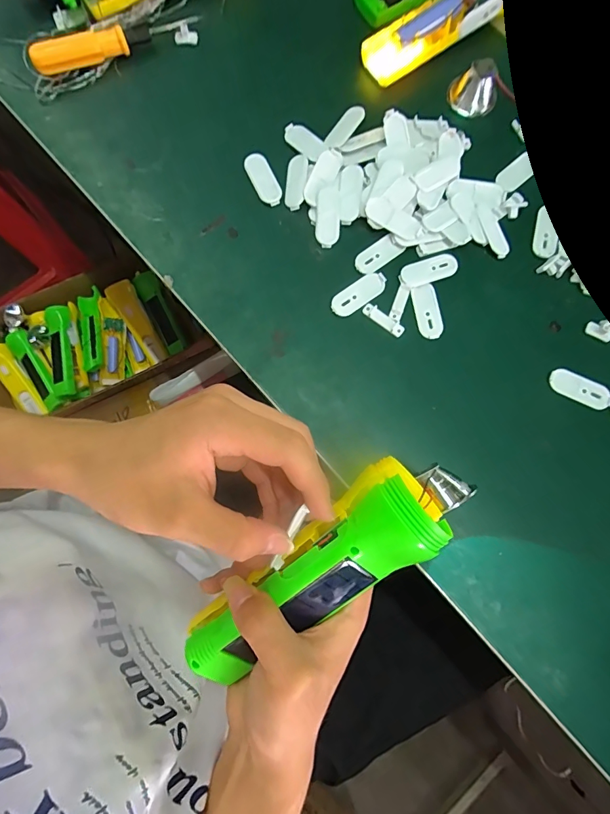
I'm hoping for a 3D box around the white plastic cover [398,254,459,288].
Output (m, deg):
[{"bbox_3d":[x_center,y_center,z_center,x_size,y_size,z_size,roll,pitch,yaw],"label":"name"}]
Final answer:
[{"bbox_3d":[0.102,-0.113,0.338,0.049,0.004,0.021,-17,80,-4],"label":"white plastic cover"}]

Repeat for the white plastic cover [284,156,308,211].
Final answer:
[{"bbox_3d":[-0.008,-0.192,0.350,0.023,0.006,0.046,10,83,19],"label":"white plastic cover"}]

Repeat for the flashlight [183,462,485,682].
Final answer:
[{"bbox_3d":[0.009,0.087,0.233,0.178,0.056,0.050,-37,82,4],"label":"flashlight"}]

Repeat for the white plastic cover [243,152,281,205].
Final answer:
[{"bbox_3d":[-0.035,-0.193,0.348,0.021,0.006,0.049,-24,80,-6],"label":"white plastic cover"}]

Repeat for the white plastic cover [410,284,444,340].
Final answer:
[{"bbox_3d":[0.100,-0.077,0.332,0.021,0.004,0.044,-10,79,-3],"label":"white plastic cover"}]

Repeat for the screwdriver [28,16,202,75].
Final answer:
[{"bbox_3d":[-0.165,-0.322,0.358,0.146,0.019,0.019,-23,80,-5],"label":"screwdriver"}]

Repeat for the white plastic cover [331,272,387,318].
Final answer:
[{"bbox_3d":[0.044,-0.092,0.335,0.050,0.004,0.020,-36,82,-7],"label":"white plastic cover"}]

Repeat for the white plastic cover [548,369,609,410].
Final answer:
[{"bbox_3d":[0.218,-0.014,0.325,0.050,0.004,0.020,23,79,3],"label":"white plastic cover"}]

